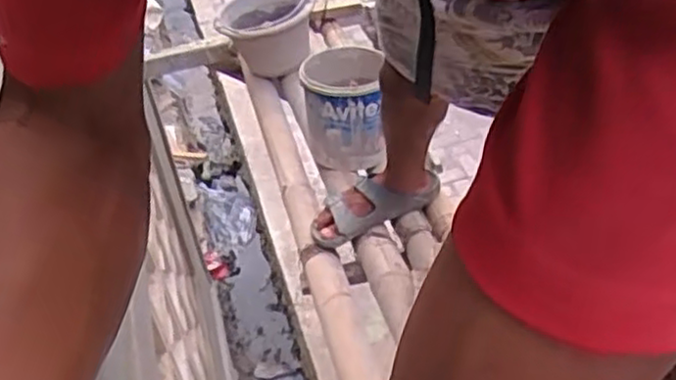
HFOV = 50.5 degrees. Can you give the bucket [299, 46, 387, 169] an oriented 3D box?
[{"bbox_3d":[0.019,-0.166,1.451,0.169,0.193,0.198,-1,40,7],"label":"bucket"}]

